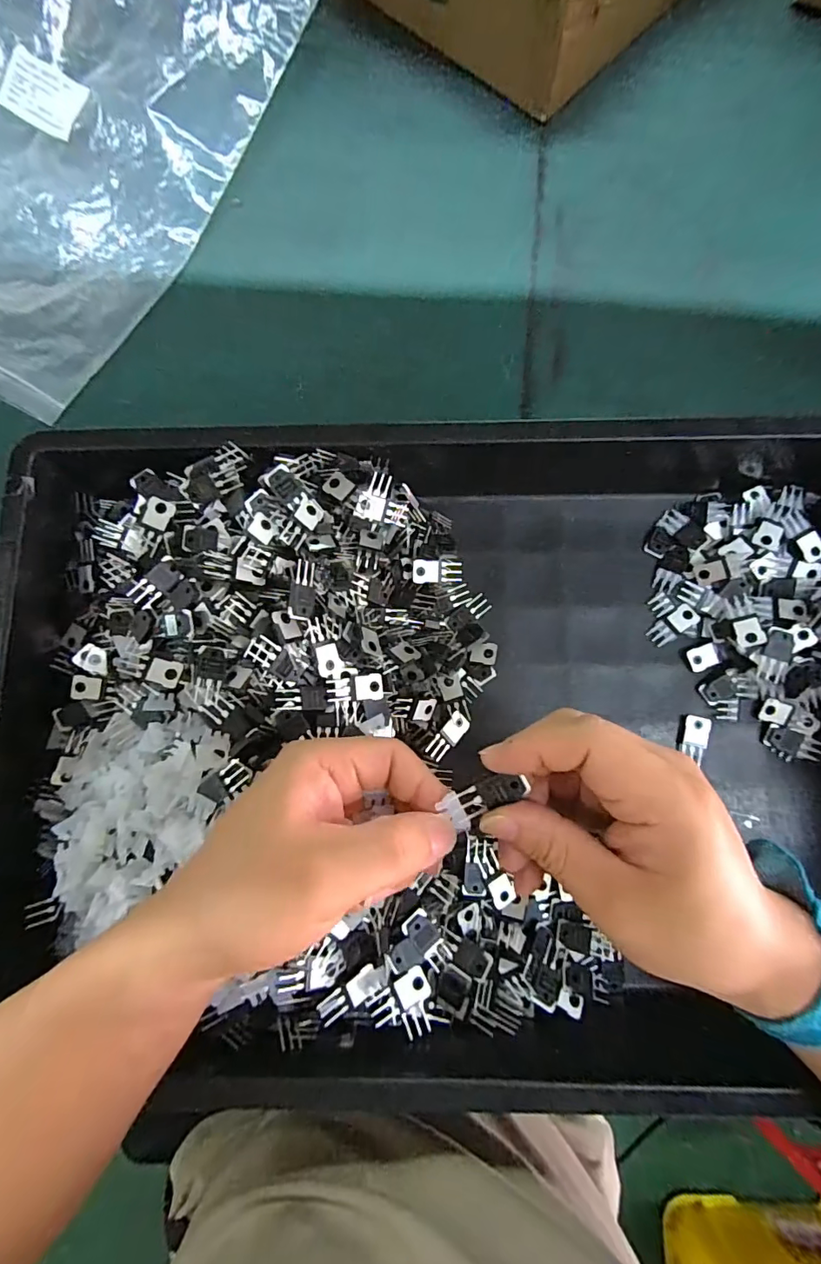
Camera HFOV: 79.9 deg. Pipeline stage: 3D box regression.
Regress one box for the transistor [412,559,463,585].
[{"bbox_3d":[0.020,-0.042,0.341,0.037,0.008,0.016,-3,80,-25],"label":"transistor"}]

